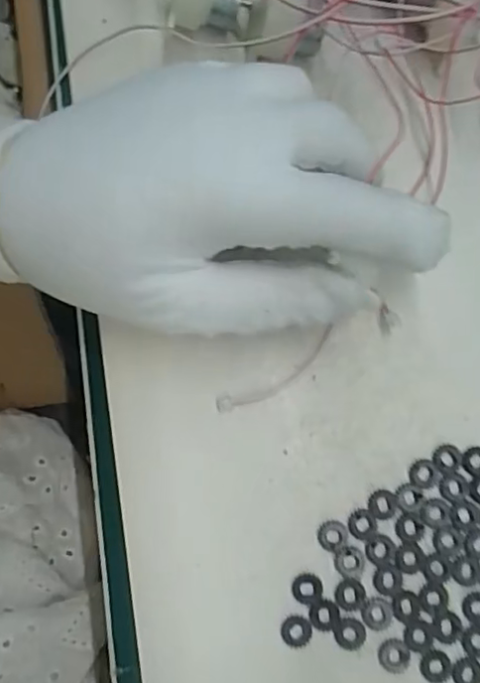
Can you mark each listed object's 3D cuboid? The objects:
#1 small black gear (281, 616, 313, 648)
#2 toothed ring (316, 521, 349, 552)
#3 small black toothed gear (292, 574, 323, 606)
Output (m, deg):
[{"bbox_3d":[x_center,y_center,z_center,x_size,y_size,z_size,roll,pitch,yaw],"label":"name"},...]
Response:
[{"bbox_3d":[0.020,0.099,0.206,0.011,0.004,0.010,0,80,1],"label":"small black gear"},{"bbox_3d":[0.033,0.068,0.210,0.011,0.004,0.010,0,80,1],"label":"toothed ring"},{"bbox_3d":[0.023,0.086,0.207,0.010,0.004,0.010,-2,80,1],"label":"small black toothed gear"}]

